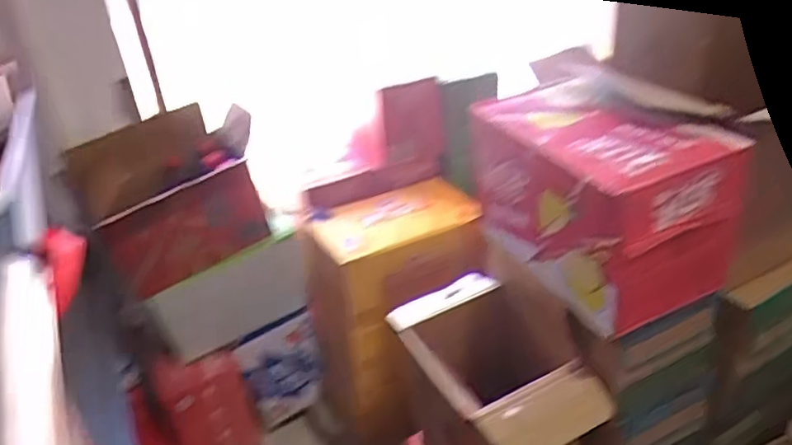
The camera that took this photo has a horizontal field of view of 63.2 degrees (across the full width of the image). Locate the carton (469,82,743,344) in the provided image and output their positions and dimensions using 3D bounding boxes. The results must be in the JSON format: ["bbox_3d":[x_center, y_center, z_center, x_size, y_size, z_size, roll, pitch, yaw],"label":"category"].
[{"bbox_3d":[0.276,-0.045,0.923,0.198,0.222,0.333,-17,32,-19],"label":"carton"}]

